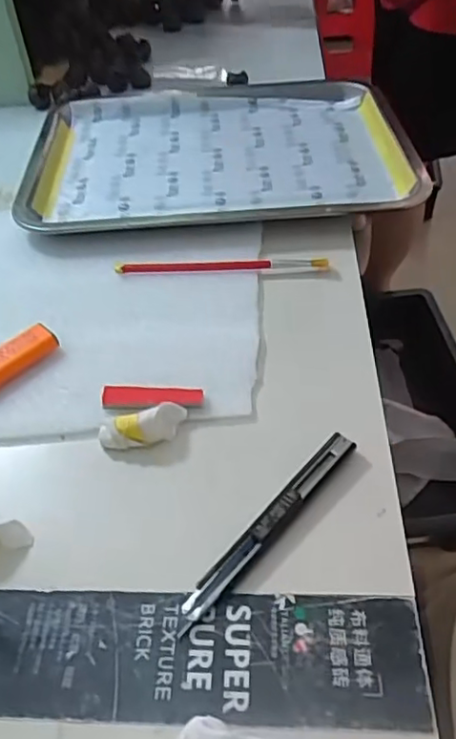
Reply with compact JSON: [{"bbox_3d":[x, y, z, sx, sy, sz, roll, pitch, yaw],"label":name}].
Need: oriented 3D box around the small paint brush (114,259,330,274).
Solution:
[{"bbox_3d":[-0.004,-0.082,0.471,0.163,0.008,0.013,-1,48,3],"label":"small paint brush"}]

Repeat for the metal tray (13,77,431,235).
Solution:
[{"bbox_3d":[-0.010,-0.208,0.579,0.343,0.029,0.257,-4,48,0],"label":"metal tray"}]

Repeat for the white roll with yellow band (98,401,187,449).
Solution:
[{"bbox_3d":[-0.051,0.033,0.369,0.053,0.018,0.019,-16,49,-10],"label":"white roll with yellow band"}]

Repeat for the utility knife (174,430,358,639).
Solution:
[{"bbox_3d":[0.023,0.082,0.329,0.014,0.010,0.138,33,58,29],"label":"utility knife"}]

